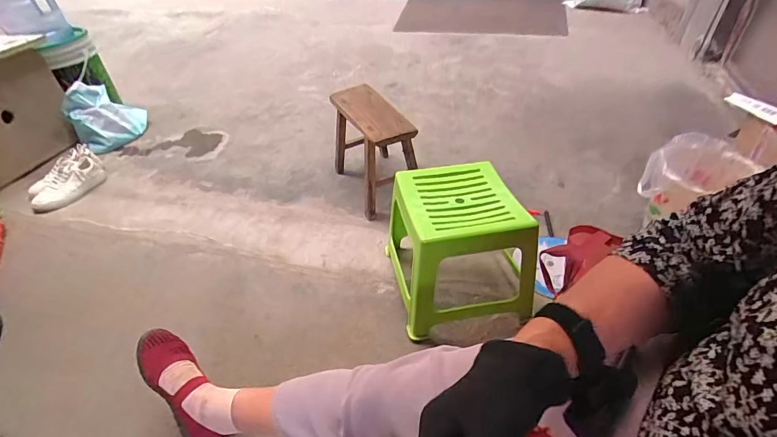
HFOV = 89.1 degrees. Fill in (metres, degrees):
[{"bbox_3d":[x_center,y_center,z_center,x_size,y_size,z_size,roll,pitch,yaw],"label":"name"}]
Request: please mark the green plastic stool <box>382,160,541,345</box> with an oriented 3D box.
[{"bbox_3d":[0.161,0.067,0.991,0.289,0.287,0.326,-10,43,-8],"label":"green plastic stool"}]

